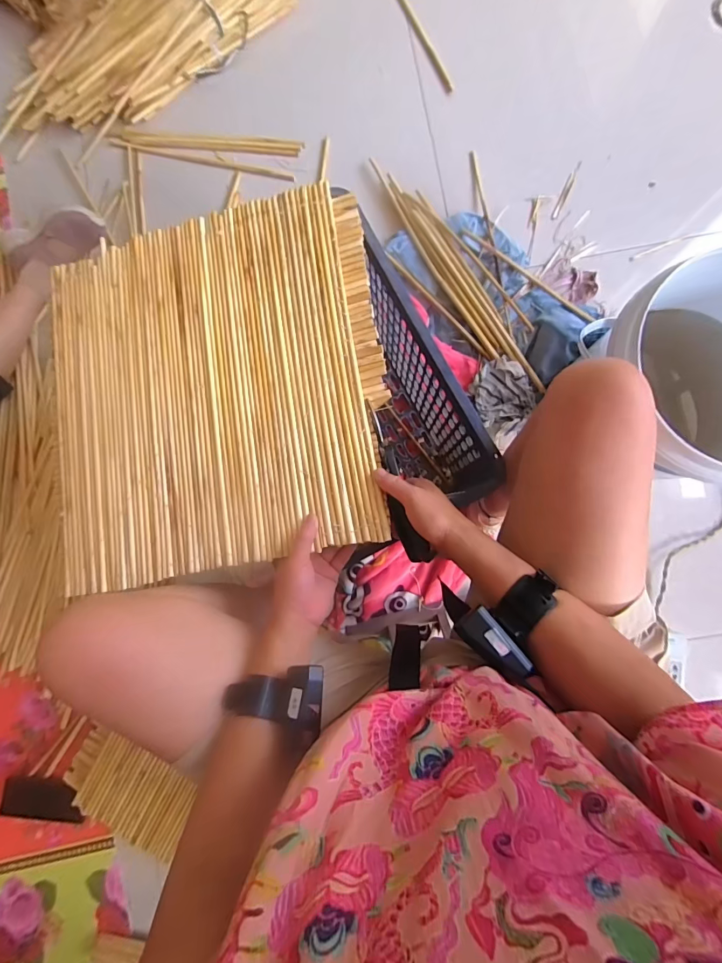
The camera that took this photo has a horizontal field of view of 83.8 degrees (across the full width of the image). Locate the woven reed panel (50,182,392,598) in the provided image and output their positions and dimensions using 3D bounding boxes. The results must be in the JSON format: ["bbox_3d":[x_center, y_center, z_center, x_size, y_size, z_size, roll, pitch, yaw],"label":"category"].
[{"bbox_3d":[-0.211,-0.128,0.530,0.430,0.010,0.477,-11,80,8],"label":"woven reed panel"}]

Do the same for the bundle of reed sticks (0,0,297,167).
[{"bbox_3d":[-0.434,-1.096,0.926,1.094,0.106,0.304,-39,84,-2],"label":"bundle of reed sticks"}]

